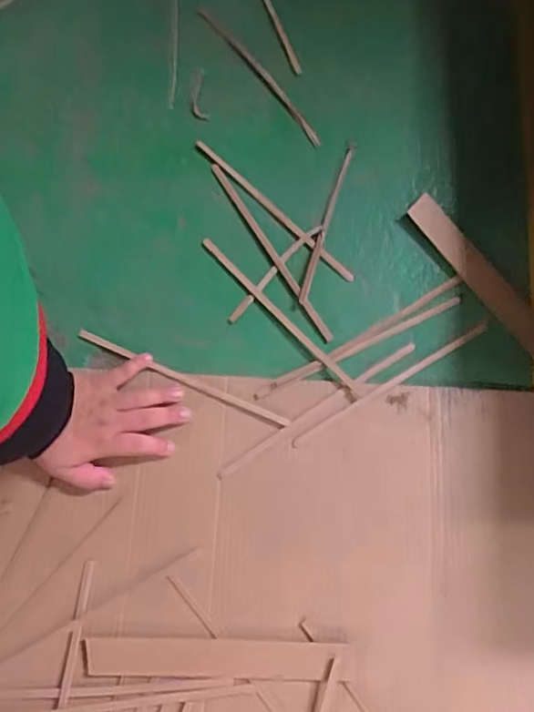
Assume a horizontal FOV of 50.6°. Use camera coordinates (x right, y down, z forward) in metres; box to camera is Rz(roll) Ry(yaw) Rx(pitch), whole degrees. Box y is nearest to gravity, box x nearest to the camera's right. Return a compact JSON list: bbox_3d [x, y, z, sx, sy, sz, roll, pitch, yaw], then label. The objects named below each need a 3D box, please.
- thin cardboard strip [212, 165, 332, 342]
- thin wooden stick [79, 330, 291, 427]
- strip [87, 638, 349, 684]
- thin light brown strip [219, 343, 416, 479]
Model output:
[{"bbox_3d":[0.001,-0.115,0.607,0.013,0.004,0.237,-30,77,-8],"label":"thin cardboard strip"},{"bbox_3d":[-0.087,0.022,0.579,0.237,0.006,0.008,23,76,6],"label":"thin wooden stick"},{"bbox_3d":[-0.043,0.273,0.508,0.235,0.004,0.032,1,74,0],"label":"strip"},{"bbox_3d":[0.052,0.053,0.567,0.235,0.004,0.010,-33,77,-9],"label":"thin light brown strip"}]

